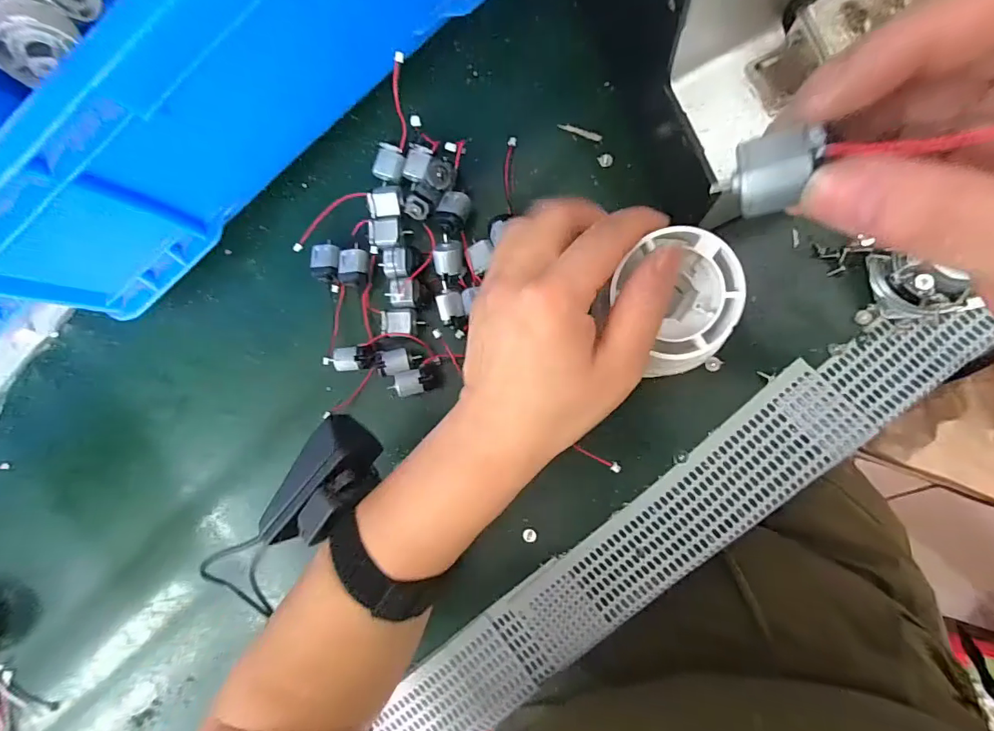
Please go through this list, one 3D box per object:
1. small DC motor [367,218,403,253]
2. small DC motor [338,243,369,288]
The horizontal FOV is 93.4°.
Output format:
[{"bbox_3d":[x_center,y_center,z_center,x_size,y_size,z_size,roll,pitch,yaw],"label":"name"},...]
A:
[{"bbox_3d":[-0.072,-0.085,0.307,0.022,0.011,0.021,-5,88,10],"label":"small DC motor"},{"bbox_3d":[-0.094,-0.067,0.311,0.018,0.012,0.027,2,89,10],"label":"small DC motor"}]

